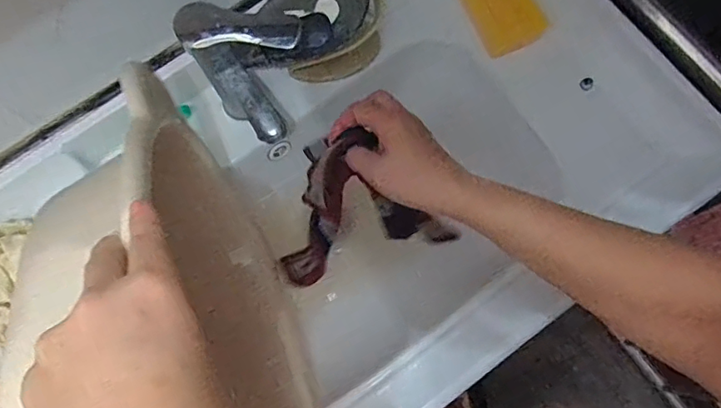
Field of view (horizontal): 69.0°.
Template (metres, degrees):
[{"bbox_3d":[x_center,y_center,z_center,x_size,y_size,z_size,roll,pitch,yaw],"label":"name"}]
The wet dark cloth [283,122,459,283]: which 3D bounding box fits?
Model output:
[{"bbox_3d":[-0.007,0.001,0.535,0.183,0.166,0.102,-14,77,-2],"label":"wet dark cloth"}]

